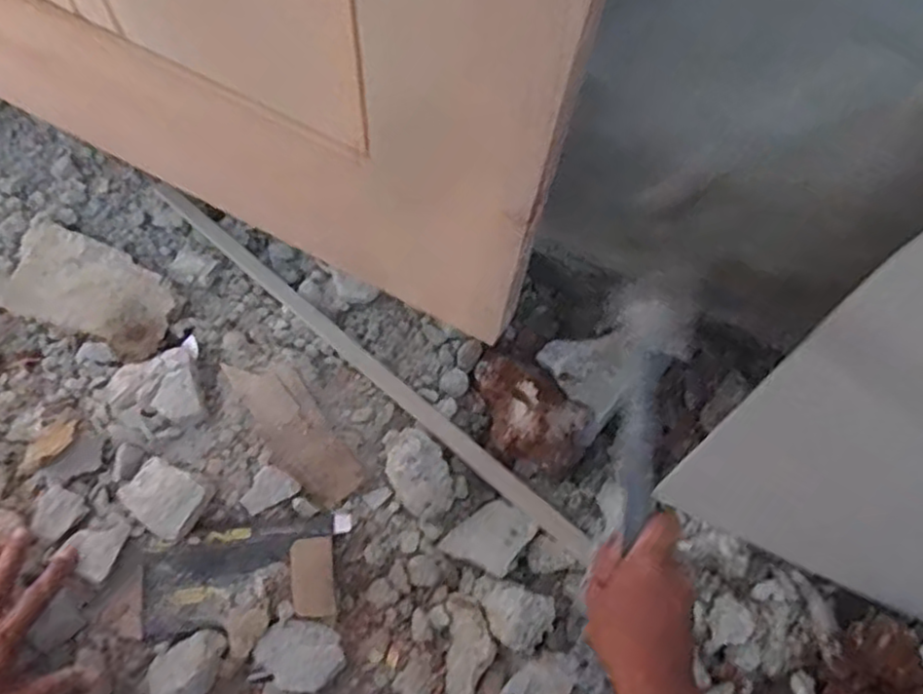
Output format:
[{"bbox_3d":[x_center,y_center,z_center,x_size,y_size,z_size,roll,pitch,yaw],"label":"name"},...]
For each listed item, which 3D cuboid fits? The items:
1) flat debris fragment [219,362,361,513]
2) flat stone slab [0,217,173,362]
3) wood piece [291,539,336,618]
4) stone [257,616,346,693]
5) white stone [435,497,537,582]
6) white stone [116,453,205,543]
[{"bbox_3d":[-0.160,0.076,0.675,0.058,0.019,0.163,-36,78,-12],"label":"flat debris fragment"},{"bbox_3d":[-0.370,-0.054,0.712,0.169,0.031,0.094,22,74,4],"label":"flat stone slab"},{"bbox_3d":[-0.132,0.207,0.636,0.037,0.006,0.069,-1,84,-18],"label":"wood piece"},{"bbox_3d":[-0.140,0.270,0.627,0.060,0.025,0.063,-40,79,-12],"label":"stone"},{"bbox_3d":[0.027,0.180,0.674,0.062,0.011,0.073,38,76,9],"label":"white stone"},{"bbox_3d":[-0.269,0.133,0.636,0.066,0.017,0.054,32,75,7],"label":"white stone"}]

